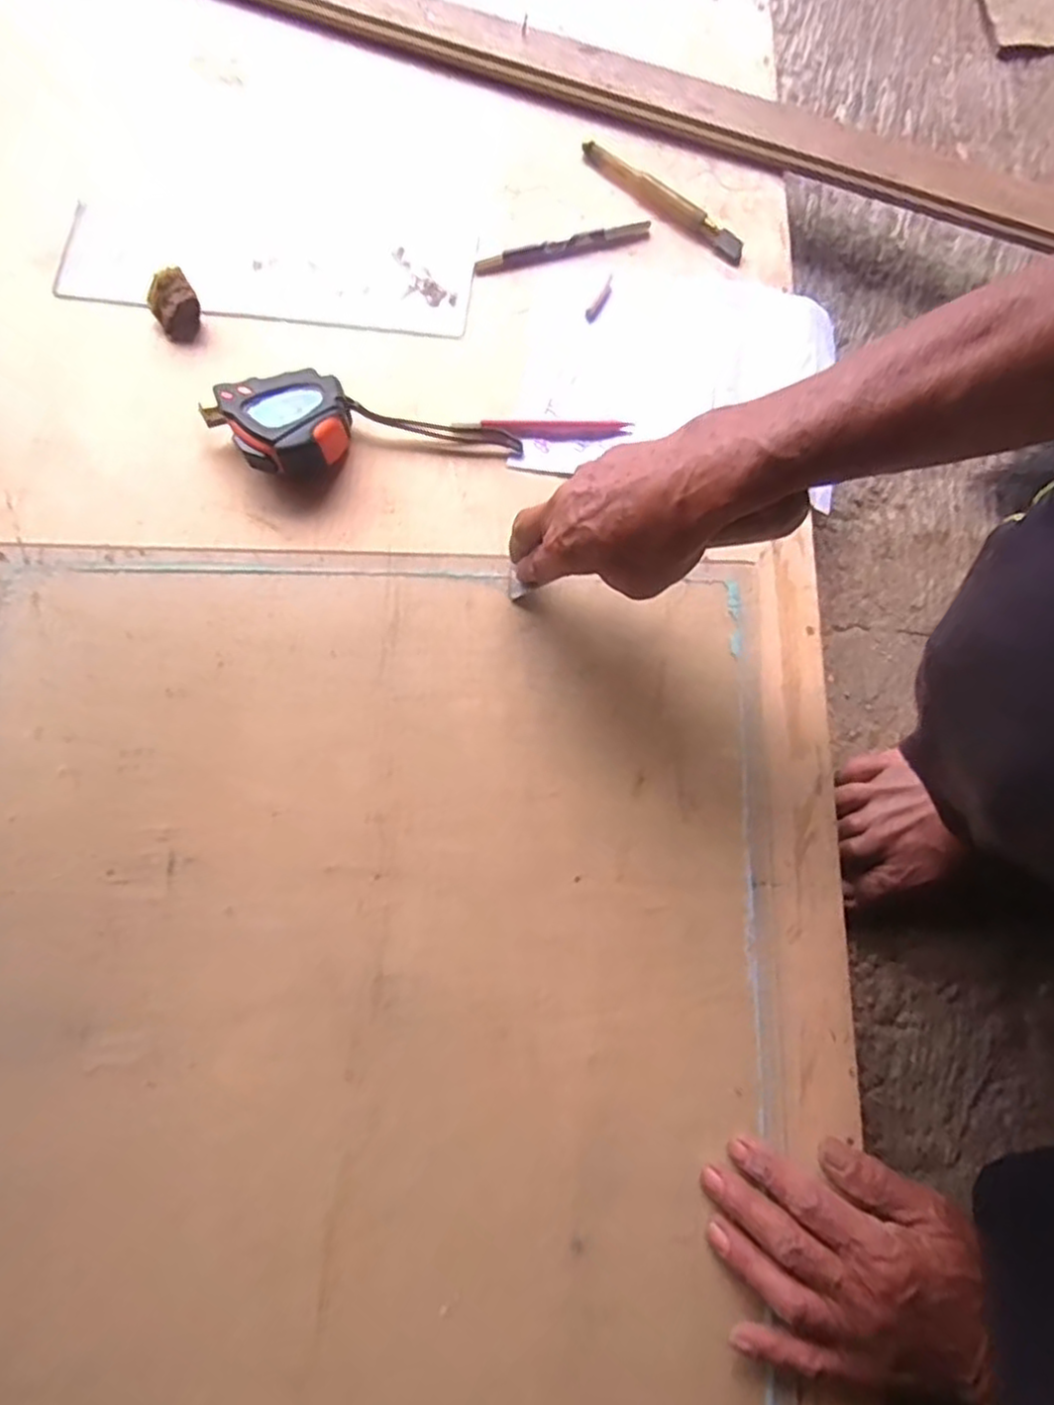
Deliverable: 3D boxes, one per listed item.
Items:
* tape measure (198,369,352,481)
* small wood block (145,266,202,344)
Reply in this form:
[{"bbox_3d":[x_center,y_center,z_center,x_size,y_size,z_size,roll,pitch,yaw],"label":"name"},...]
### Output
[{"bbox_3d":[-0.177,-0.198,0.508,0.098,0.040,0.069,-17,76,-5],"label":"tape measure"},{"bbox_3d":[-0.270,-0.305,0.538,0.035,0.024,0.041,-30,78,-8],"label":"small wood block"}]

